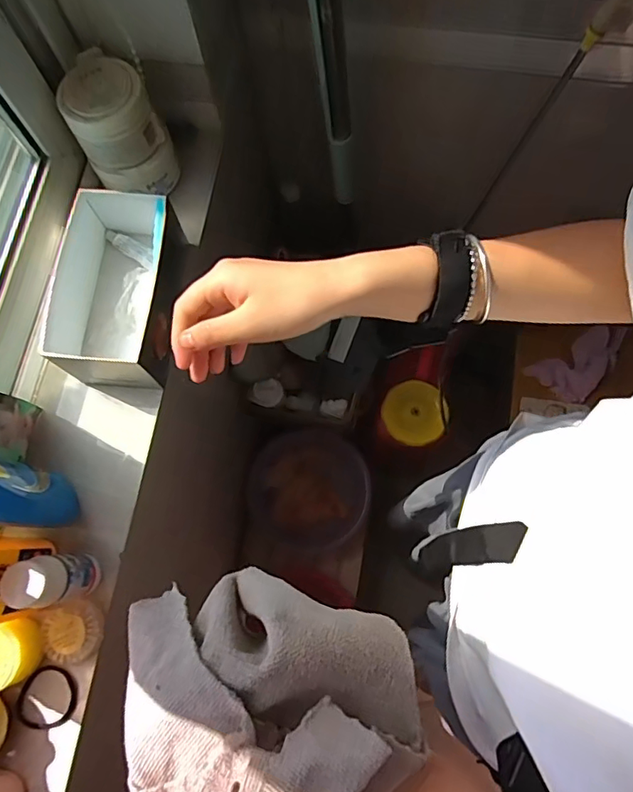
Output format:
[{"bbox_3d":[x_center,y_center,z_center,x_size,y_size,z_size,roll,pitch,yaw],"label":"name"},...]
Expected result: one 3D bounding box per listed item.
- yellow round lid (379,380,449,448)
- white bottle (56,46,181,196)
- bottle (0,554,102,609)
[{"bbox_3d":[0.185,0.031,0.979,0.118,0.015,0.117,18,76,6],"label":"yellow round lid"},{"bbox_3d":[-0.217,-0.294,0.576,0.091,0.112,0.105,-31,76,-7],"label":"white bottle"},{"bbox_3d":[-0.234,0.164,0.461,0.044,0.106,0.043,-5,75,0],"label":"bottle"}]

